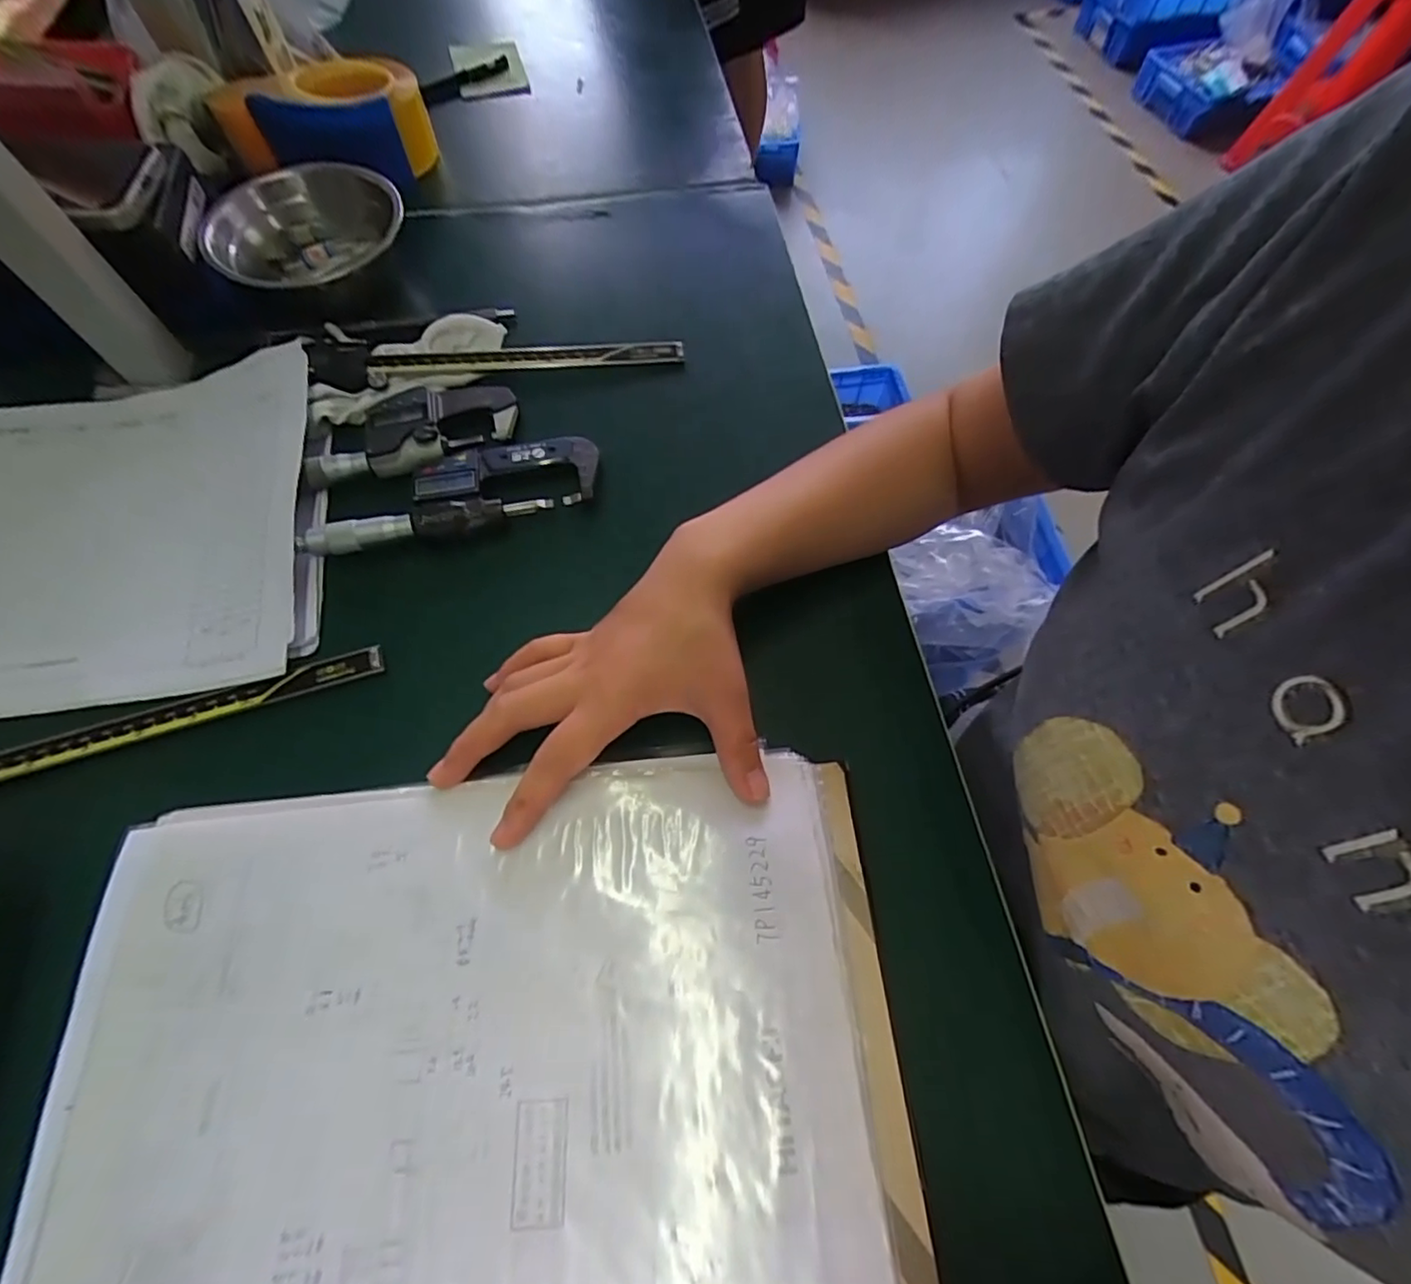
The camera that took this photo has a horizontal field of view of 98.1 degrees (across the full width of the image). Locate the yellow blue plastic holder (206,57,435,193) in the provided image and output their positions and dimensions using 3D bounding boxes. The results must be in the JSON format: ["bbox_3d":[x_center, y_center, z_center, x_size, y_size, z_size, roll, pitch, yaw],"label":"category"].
[{"bbox_3d":[-0.297,-0.405,0.482,0.144,0.058,0.072,-7,65,-3],"label":"yellow blue plastic holder"}]

